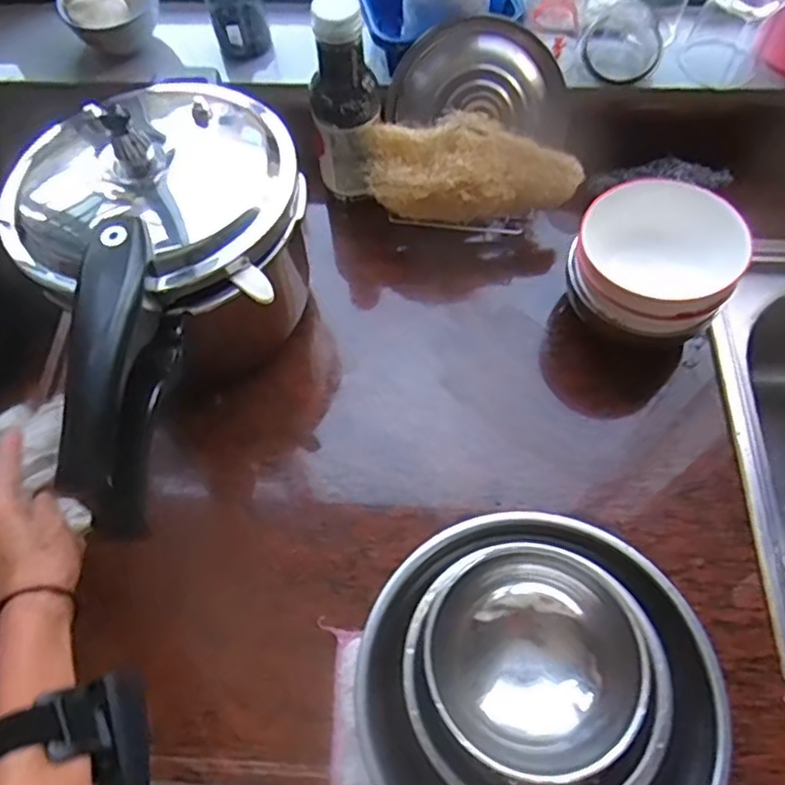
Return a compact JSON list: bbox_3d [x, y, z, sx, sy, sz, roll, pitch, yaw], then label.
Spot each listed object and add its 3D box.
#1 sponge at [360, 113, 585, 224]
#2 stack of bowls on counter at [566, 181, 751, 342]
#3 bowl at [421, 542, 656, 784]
[{"bbox_3d":[0.075,-0.207,0.596,0.191,0.064,0.063,-8,63,-3],"label":"sponge"},{"bbox_3d":[0.219,-0.100,0.575,0.119,0.117,0.126,23,66,13],"label":"stack of bowls on counter"},{"bbox_3d":[0.080,0.152,0.372,0.116,0.049,0.114,-1,63,1],"label":"bowl"}]

